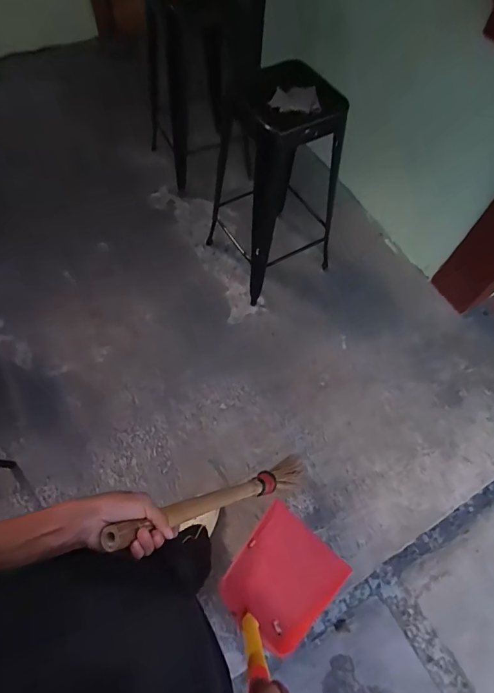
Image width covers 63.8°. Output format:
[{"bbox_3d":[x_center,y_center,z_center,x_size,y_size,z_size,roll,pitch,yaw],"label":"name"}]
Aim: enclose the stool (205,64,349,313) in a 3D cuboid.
[{"bbox_3d":[0.117,-0.608,1.454,0.401,0.730,0.387,-26,66,-16],"label":"stool"}]

